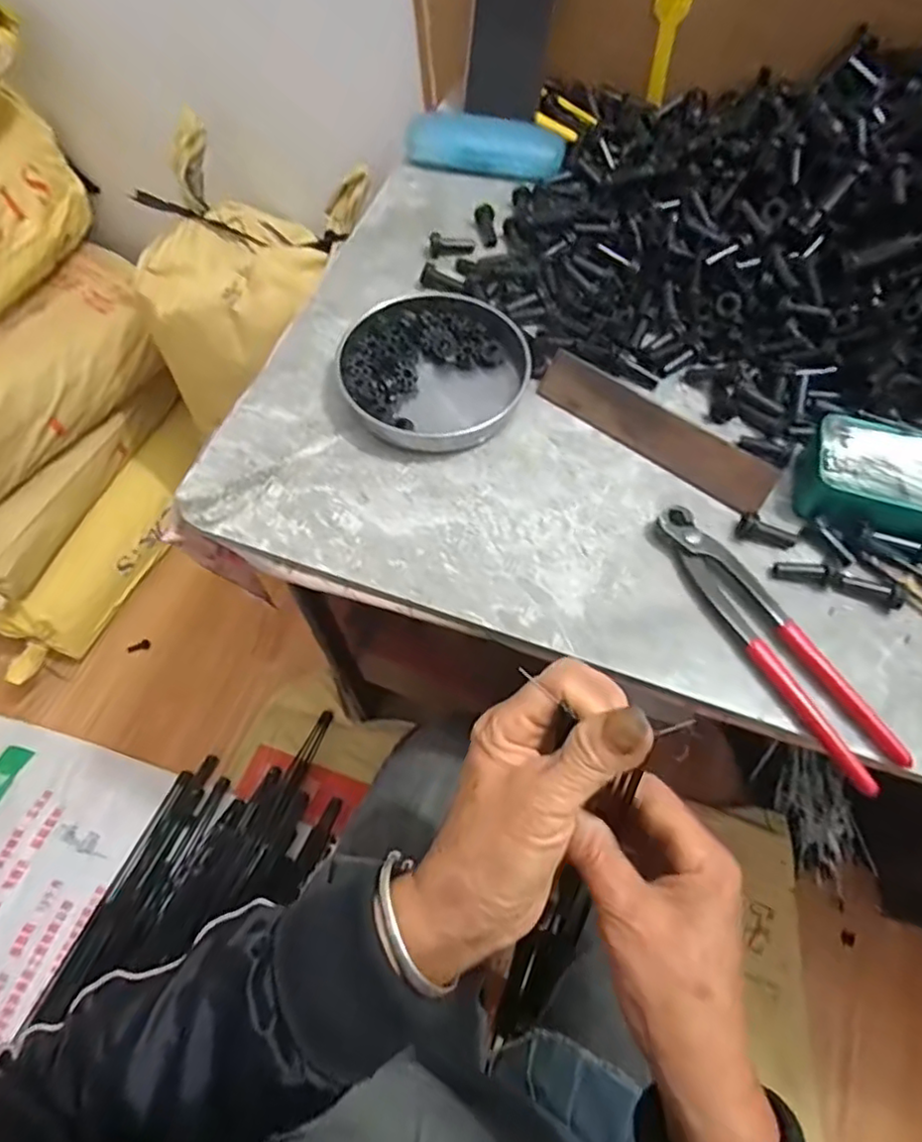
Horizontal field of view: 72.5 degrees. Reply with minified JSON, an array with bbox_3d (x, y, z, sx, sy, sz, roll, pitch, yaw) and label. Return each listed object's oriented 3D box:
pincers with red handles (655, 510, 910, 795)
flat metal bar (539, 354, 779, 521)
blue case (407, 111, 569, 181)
[{"bbox_3d":[0.187,0.040,0.387,0.039,0.013,0.195,-31,68,-15],"label":"pincers with red handles"},{"bbox_3d":[0.136,-0.100,0.448,0.177,0.035,0.006,34,28,14],"label":"flat metal bar"},{"bbox_3d":[0.023,-0.404,0.598,0.148,0.023,0.053,14,64,6],"label":"blue case"}]

